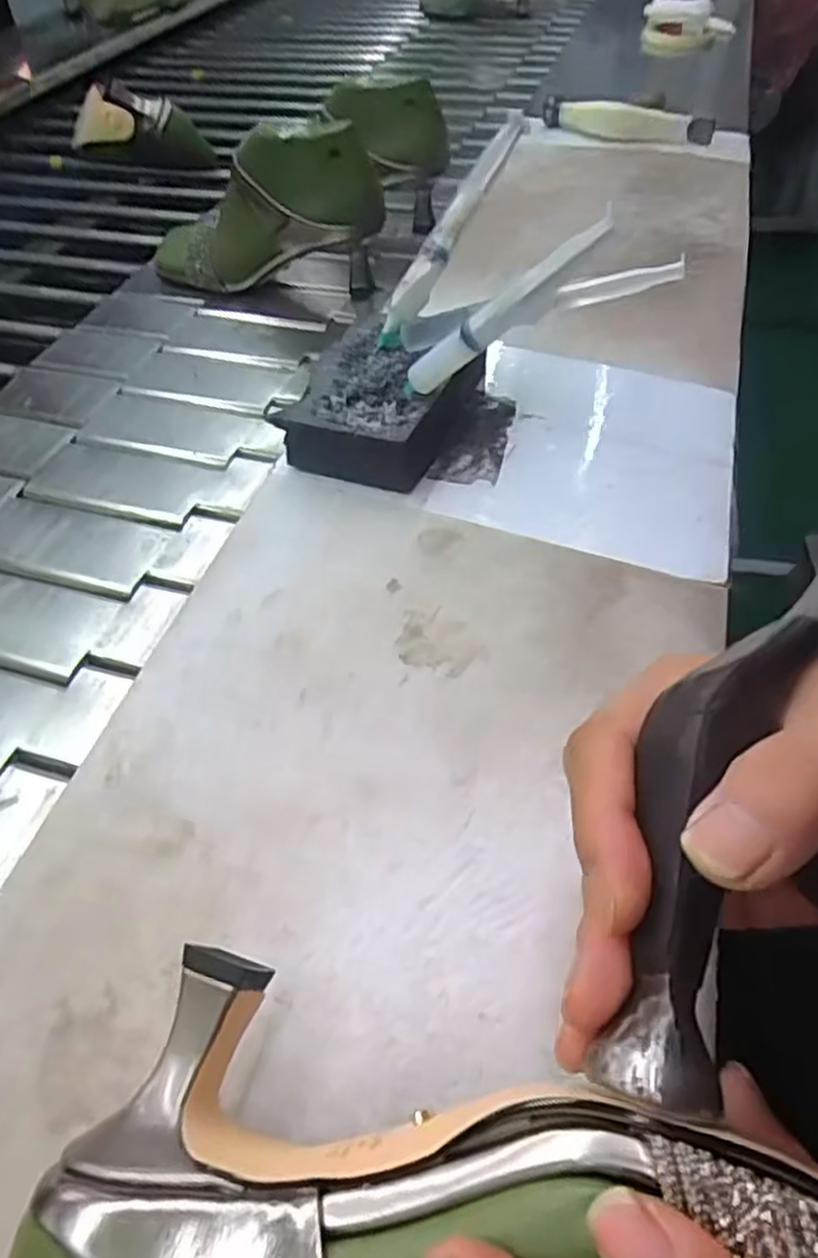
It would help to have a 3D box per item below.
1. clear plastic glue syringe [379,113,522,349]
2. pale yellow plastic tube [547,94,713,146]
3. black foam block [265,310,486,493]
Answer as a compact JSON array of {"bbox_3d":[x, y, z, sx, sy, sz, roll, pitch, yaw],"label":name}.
[{"bbox_3d":[0.023,-0.233,0.434,0.018,0.017,0.146,34,95,27],"label":"clear plastic glue syringe"},{"bbox_3d":[0.212,-0.499,0.731,0.169,0.033,0.030,20,53,18],"label":"pale yellow plastic tube"},{"bbox_3d":[-0.012,-0.136,0.433,0.084,0.039,0.120,18,53,16],"label":"black foam block"}]

